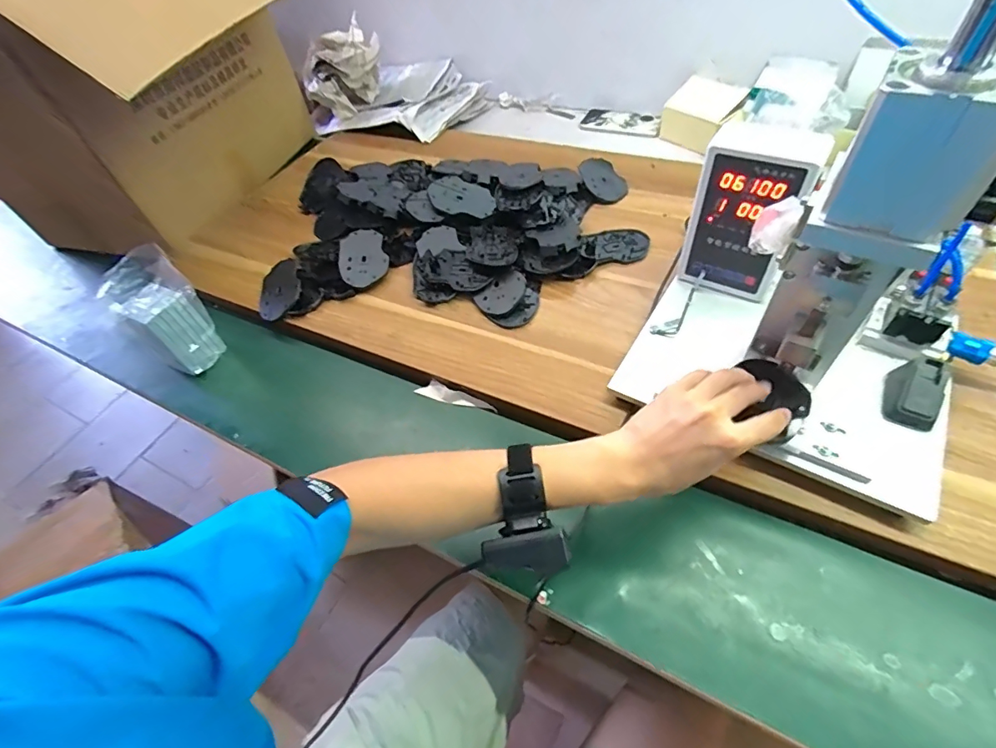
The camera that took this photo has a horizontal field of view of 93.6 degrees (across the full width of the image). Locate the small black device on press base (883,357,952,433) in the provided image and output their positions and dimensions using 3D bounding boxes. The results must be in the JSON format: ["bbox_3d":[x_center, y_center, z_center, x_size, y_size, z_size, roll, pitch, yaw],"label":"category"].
[{"bbox_3d":[0.412,0.018,0.459,0.041,0.034,0.064,25,60,24],"label":"small black device on press base"}]

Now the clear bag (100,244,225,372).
[{"bbox_3d":[-0.446,-0.076,0.635,0.079,0.149,0.093,32,63,28],"label":"clear bag"}]

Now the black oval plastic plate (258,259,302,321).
[{"bbox_3d":[-0.337,-0.129,0.713,0.077,0.013,0.102,-22,58,15],"label":"black oval plastic plate"}]

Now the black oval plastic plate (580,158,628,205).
[{"bbox_3d":[0.183,-0.343,0.822,0.074,0.016,0.128,-12,52,-1],"label":"black oval plastic plate"}]

